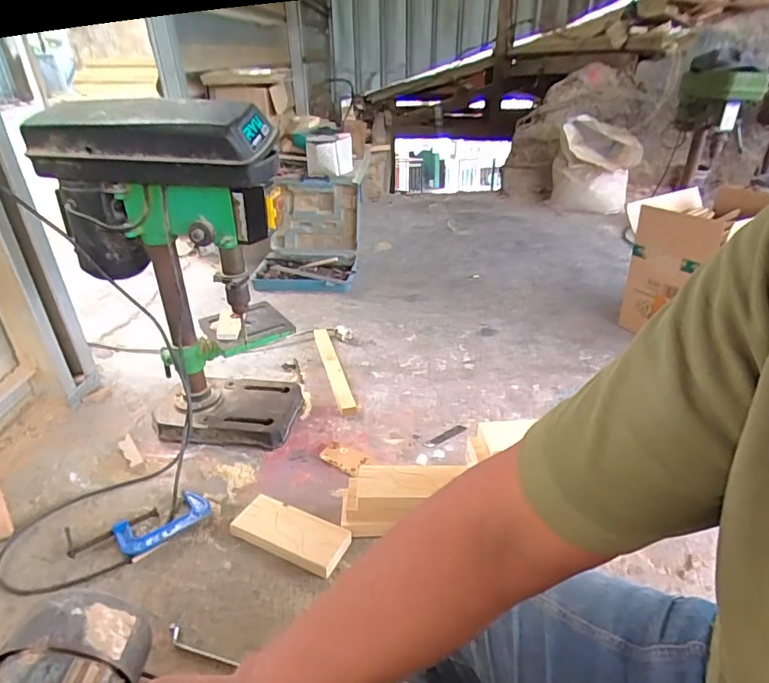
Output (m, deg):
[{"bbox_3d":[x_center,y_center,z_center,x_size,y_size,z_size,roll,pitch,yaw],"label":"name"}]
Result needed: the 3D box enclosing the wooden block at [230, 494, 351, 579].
[{"bbox_3d":[-0.144,0.301,0.768,0.178,0.032,0.072,13,32,24],"label":"wooden block"}]

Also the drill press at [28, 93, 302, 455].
[{"bbox_3d":[-0.365,-0.110,0.928,0.377,0.591,0.226,3,29,7],"label":"drill press"}]

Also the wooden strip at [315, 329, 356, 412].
[{"bbox_3d":[-0.125,0.059,1.194,0.036,0.019,0.363,-8,30,-13],"label":"wooden strip"}]

